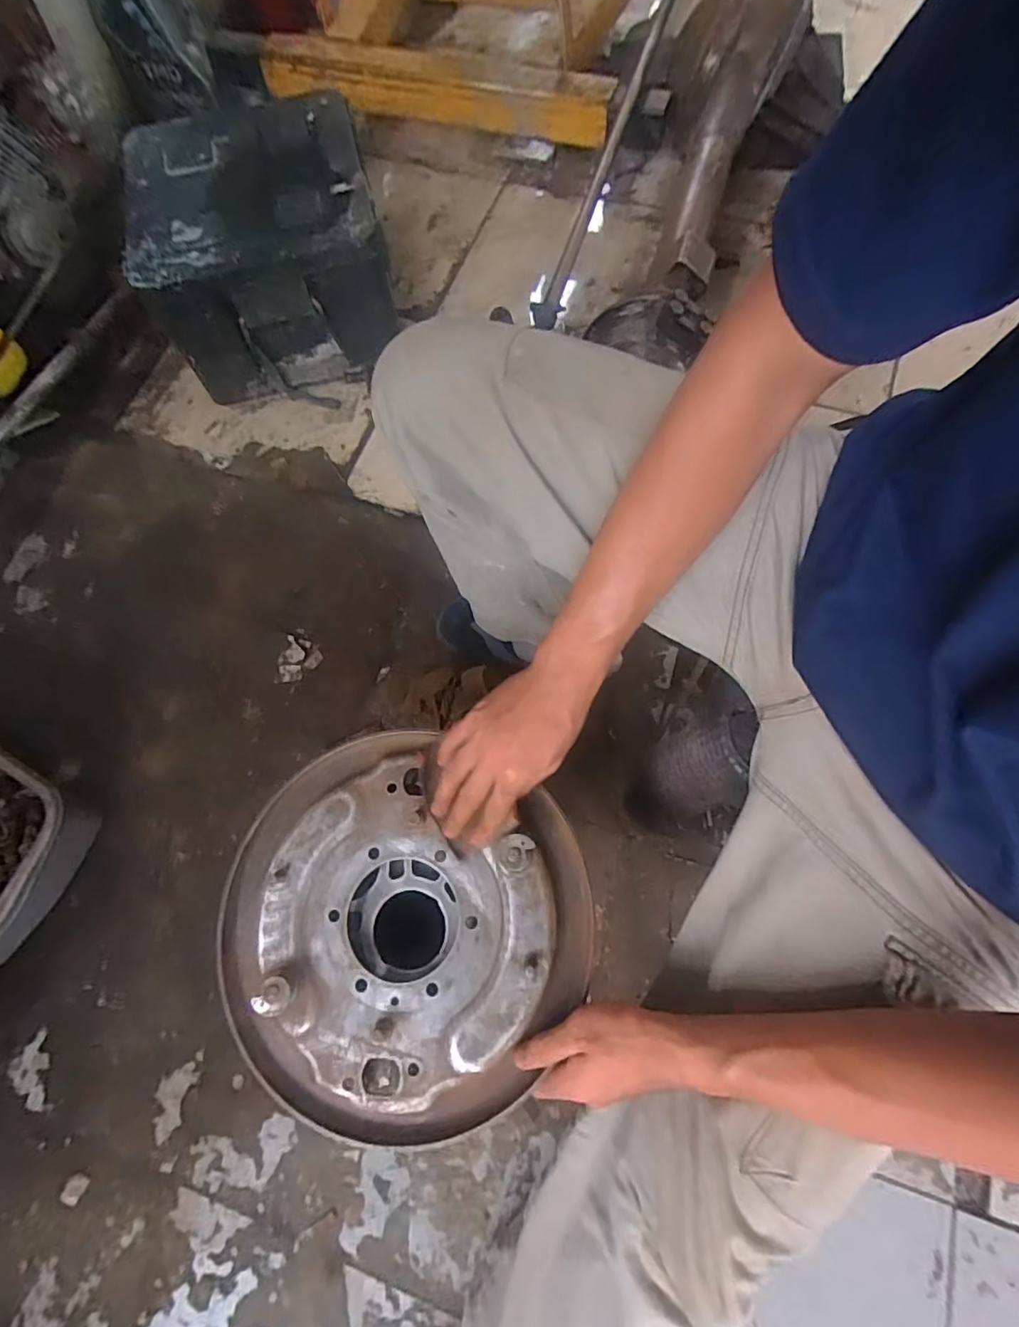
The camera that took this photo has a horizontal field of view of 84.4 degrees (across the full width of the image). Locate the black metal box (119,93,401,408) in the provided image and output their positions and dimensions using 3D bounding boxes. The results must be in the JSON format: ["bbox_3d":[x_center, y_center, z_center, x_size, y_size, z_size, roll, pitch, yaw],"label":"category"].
[{"bbox_3d":[-0.390,-0.670,0.953,0.357,0.249,0.323,-14,70,-3],"label":"black metal box"}]

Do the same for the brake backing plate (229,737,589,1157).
[{"bbox_3d":[-0.093,0.213,0.453,0.285,0.041,0.284,-1,70,2],"label":"brake backing plate"}]

